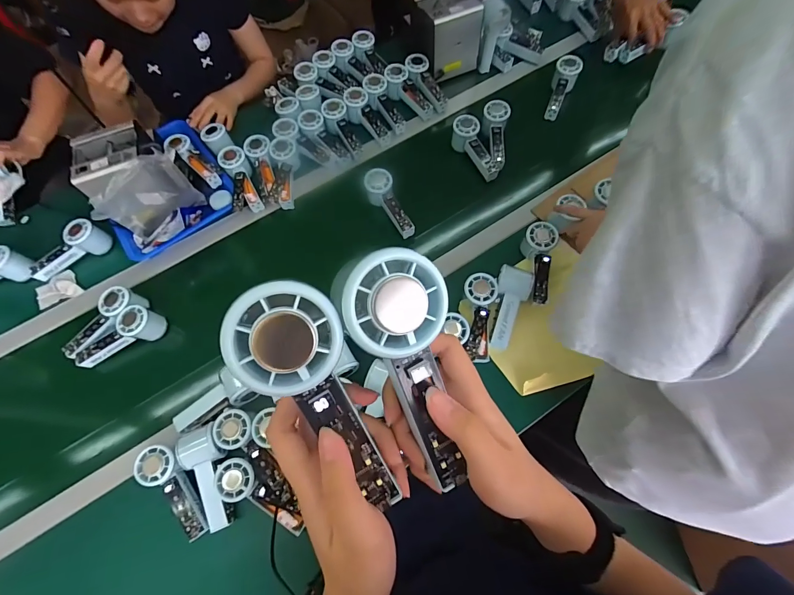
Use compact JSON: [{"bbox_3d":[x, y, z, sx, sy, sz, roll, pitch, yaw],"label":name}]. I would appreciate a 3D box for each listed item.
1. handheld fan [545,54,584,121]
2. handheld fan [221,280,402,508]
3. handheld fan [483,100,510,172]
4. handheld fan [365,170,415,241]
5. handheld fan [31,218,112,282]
[{"bbox_3d":[0.384,-0.491,0.833,0.054,0.061,0.159,20,70,10],"label":"handheld fan"},{"bbox_3d":[-0.040,0.059,0.206,0.054,0.031,0.148,-29,110,-9],"label":"handheld fan"},{"bbox_3d":[0.223,-0.358,0.793,0.049,0.039,0.158,-2,81,2],"label":"handheld fan"},{"bbox_3d":[-0.016,-0.190,0.739,0.061,0.043,0.155,-29,84,-9],"label":"handheld fan"},{"bbox_3d":[-0.667,-0.092,0.723,0.151,0.056,0.048,-43,72,-14],"label":"handheld fan"}]

